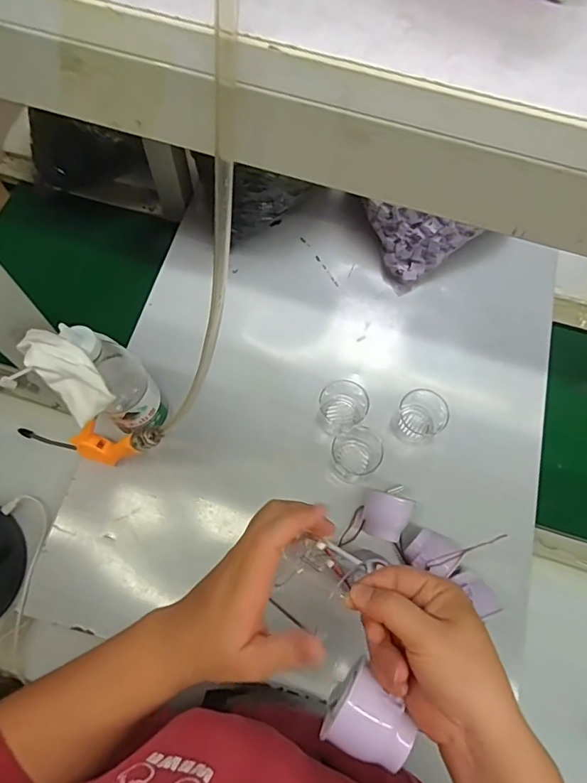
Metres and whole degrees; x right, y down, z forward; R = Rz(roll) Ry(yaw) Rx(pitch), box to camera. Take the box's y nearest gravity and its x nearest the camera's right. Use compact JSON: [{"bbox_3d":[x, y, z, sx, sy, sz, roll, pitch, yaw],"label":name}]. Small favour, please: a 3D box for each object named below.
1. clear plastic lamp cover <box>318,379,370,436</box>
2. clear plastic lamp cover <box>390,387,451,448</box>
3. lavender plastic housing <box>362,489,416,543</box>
[{"bbox_3d":[0.058,0.019,0.623,0.067,0.042,0.063,-40,75,-14],"label":"clear plastic lamp cover"},{"bbox_3d":[0.159,0.033,0.617,0.059,0.046,0.059,35,73,11],"label":"clear plastic lamp cover"},{"bbox_3d":[0.106,0.144,0.567,0.048,0.032,0.050,20,71,6],"label":"lavender plastic housing"}]

